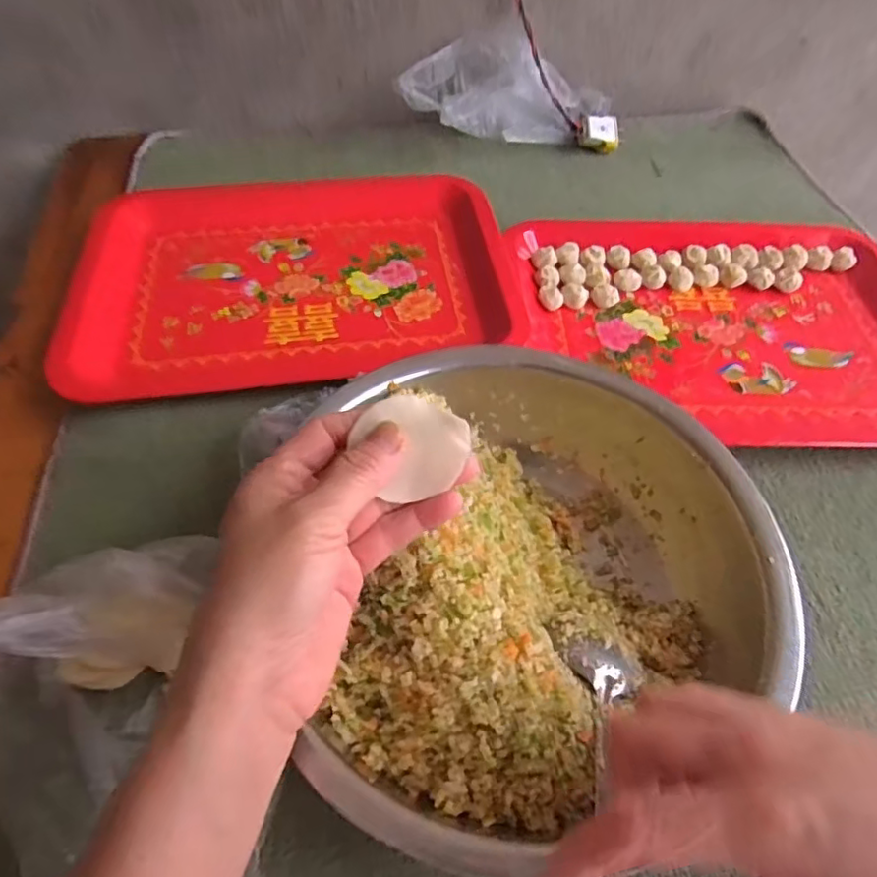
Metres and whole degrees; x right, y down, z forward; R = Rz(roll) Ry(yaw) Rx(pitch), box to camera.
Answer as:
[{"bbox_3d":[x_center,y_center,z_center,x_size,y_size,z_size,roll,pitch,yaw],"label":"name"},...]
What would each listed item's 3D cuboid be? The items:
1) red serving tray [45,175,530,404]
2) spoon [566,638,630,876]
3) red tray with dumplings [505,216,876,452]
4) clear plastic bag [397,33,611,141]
[{"bbox_3d":[-0.133,-0.163,0.548,0.377,0.021,0.287,-8,55,-8],"label":"red serving tray"},{"bbox_3d":[0.068,0.151,0.248,0.030,0.011,0.152,11,37,6],"label":"spoon"},{"bbox_3d":[0.254,-0.114,0.525,0.347,0.023,0.301,-1,54,-3],"label":"red tray with dumplings"},{"bbox_3d":[0.076,-0.393,0.681,0.239,0.100,0.095,-12,55,-11],"label":"clear plastic bag"}]

